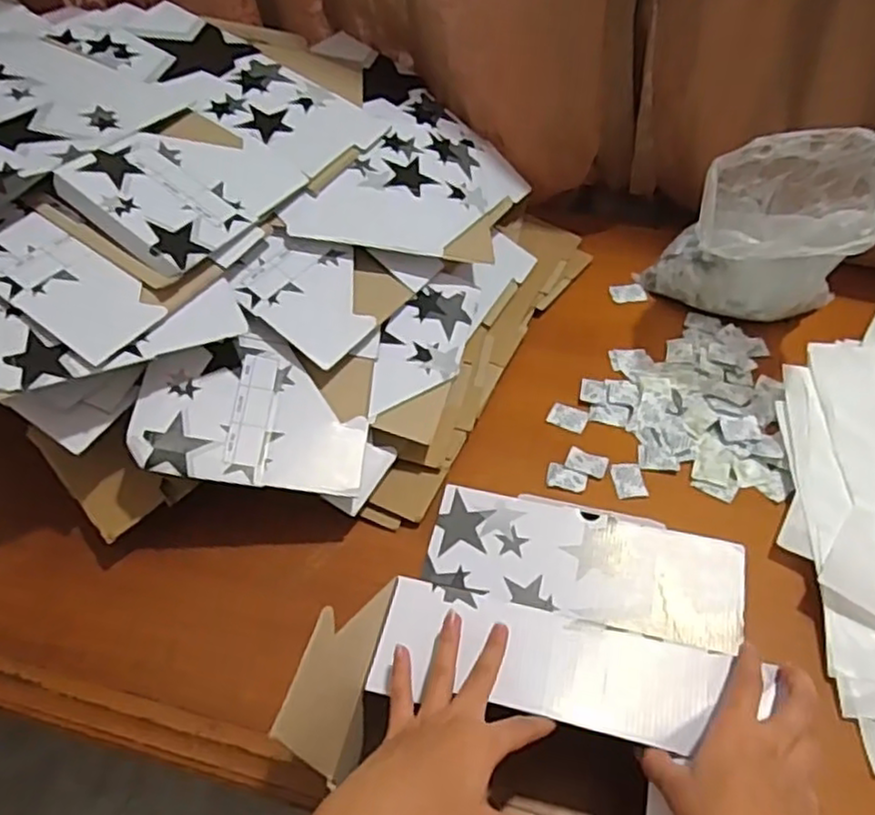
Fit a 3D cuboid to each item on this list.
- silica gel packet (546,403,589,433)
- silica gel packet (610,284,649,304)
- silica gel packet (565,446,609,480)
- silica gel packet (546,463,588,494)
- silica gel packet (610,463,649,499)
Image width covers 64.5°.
[{"bbox_3d":[0.138,0.010,0.733,0.039,0.004,0.030,19,53,16],"label":"silica gel packet"},{"bbox_3d":[0.237,-0.141,0.859,0.041,0.005,0.032,-7,51,-5],"label":"silica gel packet"},{"bbox_3d":[0.150,0.054,0.695,0.039,0.004,0.027,18,53,15],"label":"silica gel packet"},{"bbox_3d":[0.128,0.070,0.686,0.039,0.004,0.026,12,52,11],"label":"silica gel packet"},{"bbox_3d":[0.188,0.072,0.681,0.031,0.004,0.040,-6,51,-4],"label":"silica gel packet"}]

